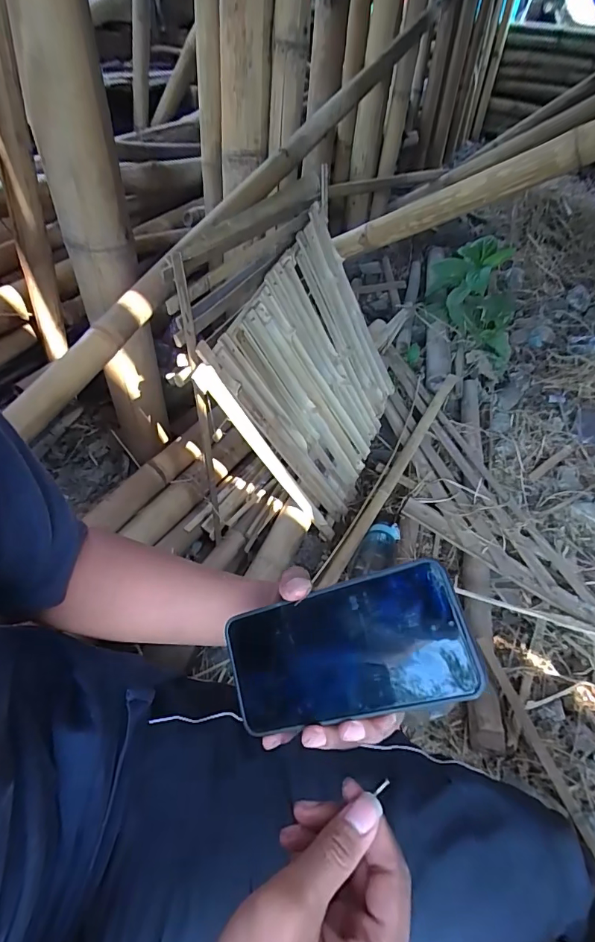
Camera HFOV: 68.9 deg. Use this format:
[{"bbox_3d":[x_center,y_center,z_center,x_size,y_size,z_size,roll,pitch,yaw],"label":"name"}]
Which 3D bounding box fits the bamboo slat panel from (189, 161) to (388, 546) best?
[{"bbox_3d":[0.055,-0.194,0.929,0.033,0.508,0.504,5,55,36],"label":"bamboo slat panel"}]

